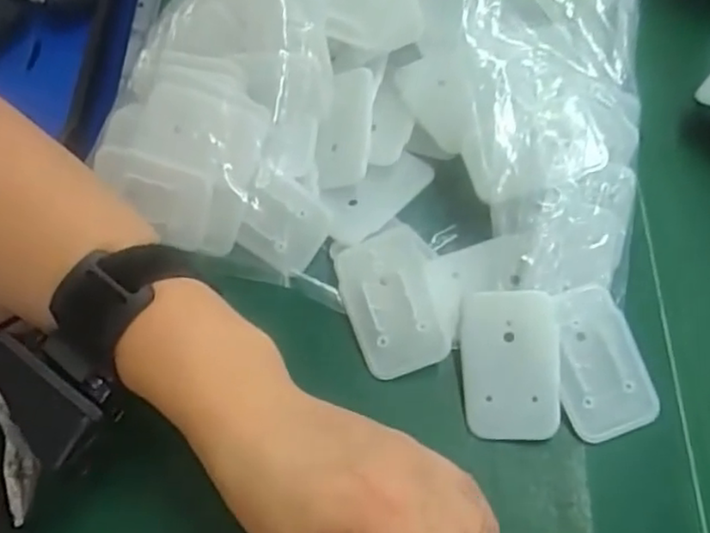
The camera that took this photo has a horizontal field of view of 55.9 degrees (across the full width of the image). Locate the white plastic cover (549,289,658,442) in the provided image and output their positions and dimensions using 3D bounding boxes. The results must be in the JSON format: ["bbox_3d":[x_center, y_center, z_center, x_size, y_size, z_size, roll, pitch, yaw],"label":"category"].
[{"bbox_3d":[0.112,0.044,0.313,0.042,0.004,0.068,-17,79,-8],"label":"white plastic cover"}]

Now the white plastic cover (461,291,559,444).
[{"bbox_3d":[0.073,0.046,0.315,0.044,0.004,0.068,0,79,12],"label":"white plastic cover"}]

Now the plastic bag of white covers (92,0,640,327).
[{"bbox_3d":[0.025,-0.138,0.372,0.271,0.065,0.320,12,63,6],"label":"plastic bag of white covers"}]

